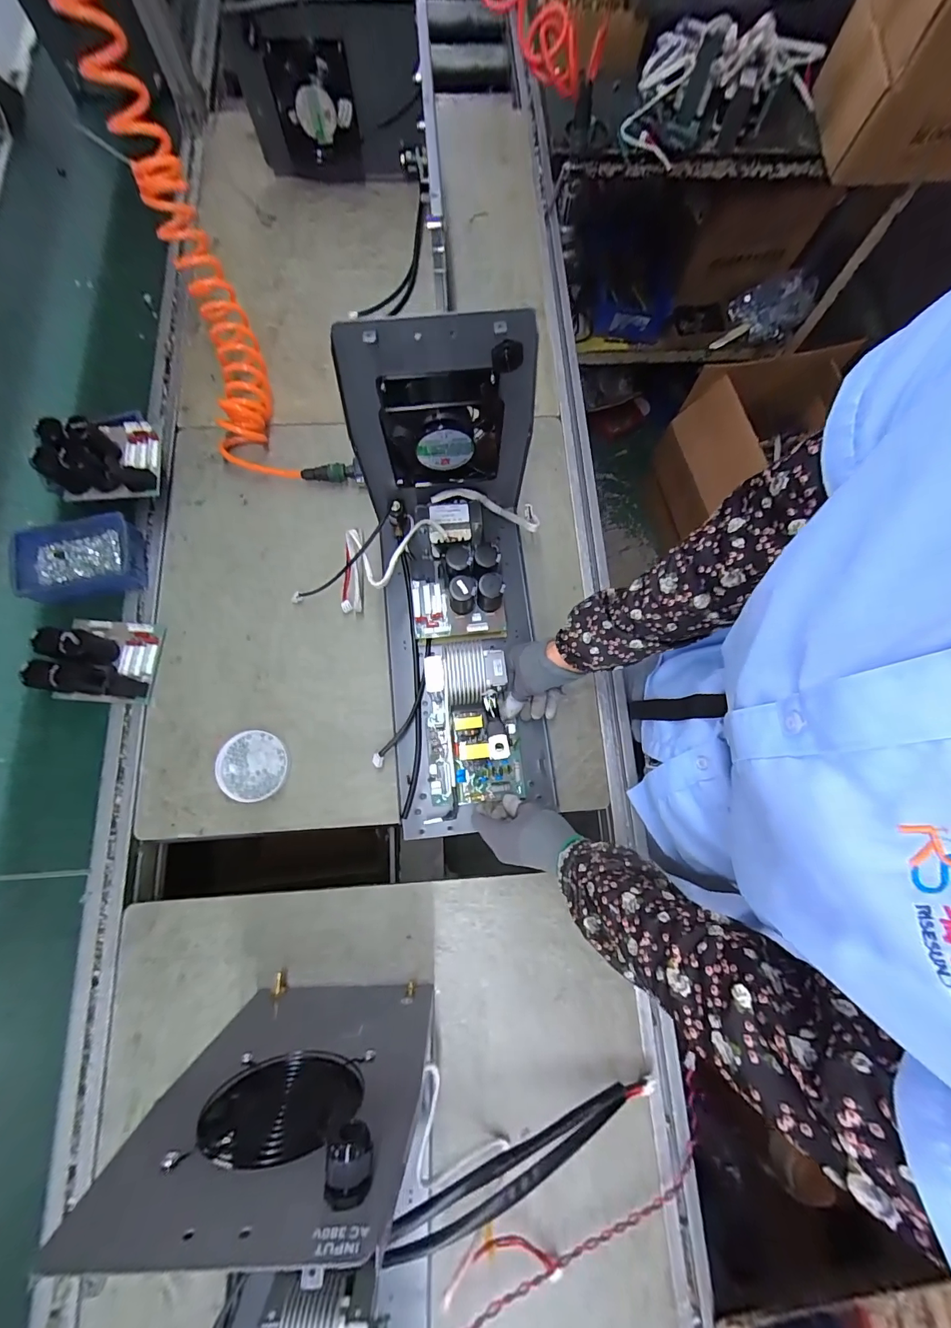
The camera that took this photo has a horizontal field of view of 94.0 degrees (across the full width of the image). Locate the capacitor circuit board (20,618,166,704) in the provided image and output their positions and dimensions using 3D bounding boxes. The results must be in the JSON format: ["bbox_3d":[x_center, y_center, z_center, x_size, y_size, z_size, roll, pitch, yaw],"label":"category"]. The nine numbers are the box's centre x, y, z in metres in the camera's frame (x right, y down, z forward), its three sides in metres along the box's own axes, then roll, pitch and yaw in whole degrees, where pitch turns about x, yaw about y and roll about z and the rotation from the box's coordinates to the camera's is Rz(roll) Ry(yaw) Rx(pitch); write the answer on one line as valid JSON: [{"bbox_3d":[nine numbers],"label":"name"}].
[{"bbox_3d":[-0.487,-0.009,0.572,0.120,0.063,0.107,3,77,0],"label":"capacitor circuit board"}]

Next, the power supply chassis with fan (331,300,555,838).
[{"bbox_3d":[-0.013,-0.045,0.475,0.194,0.305,0.438,-6,77,-2],"label":"power supply chassis with fan"}]

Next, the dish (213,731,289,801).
[{"bbox_3d":[-0.285,0.131,0.571,0.085,0.018,0.085,0,77,-1],"label":"dish"}]

